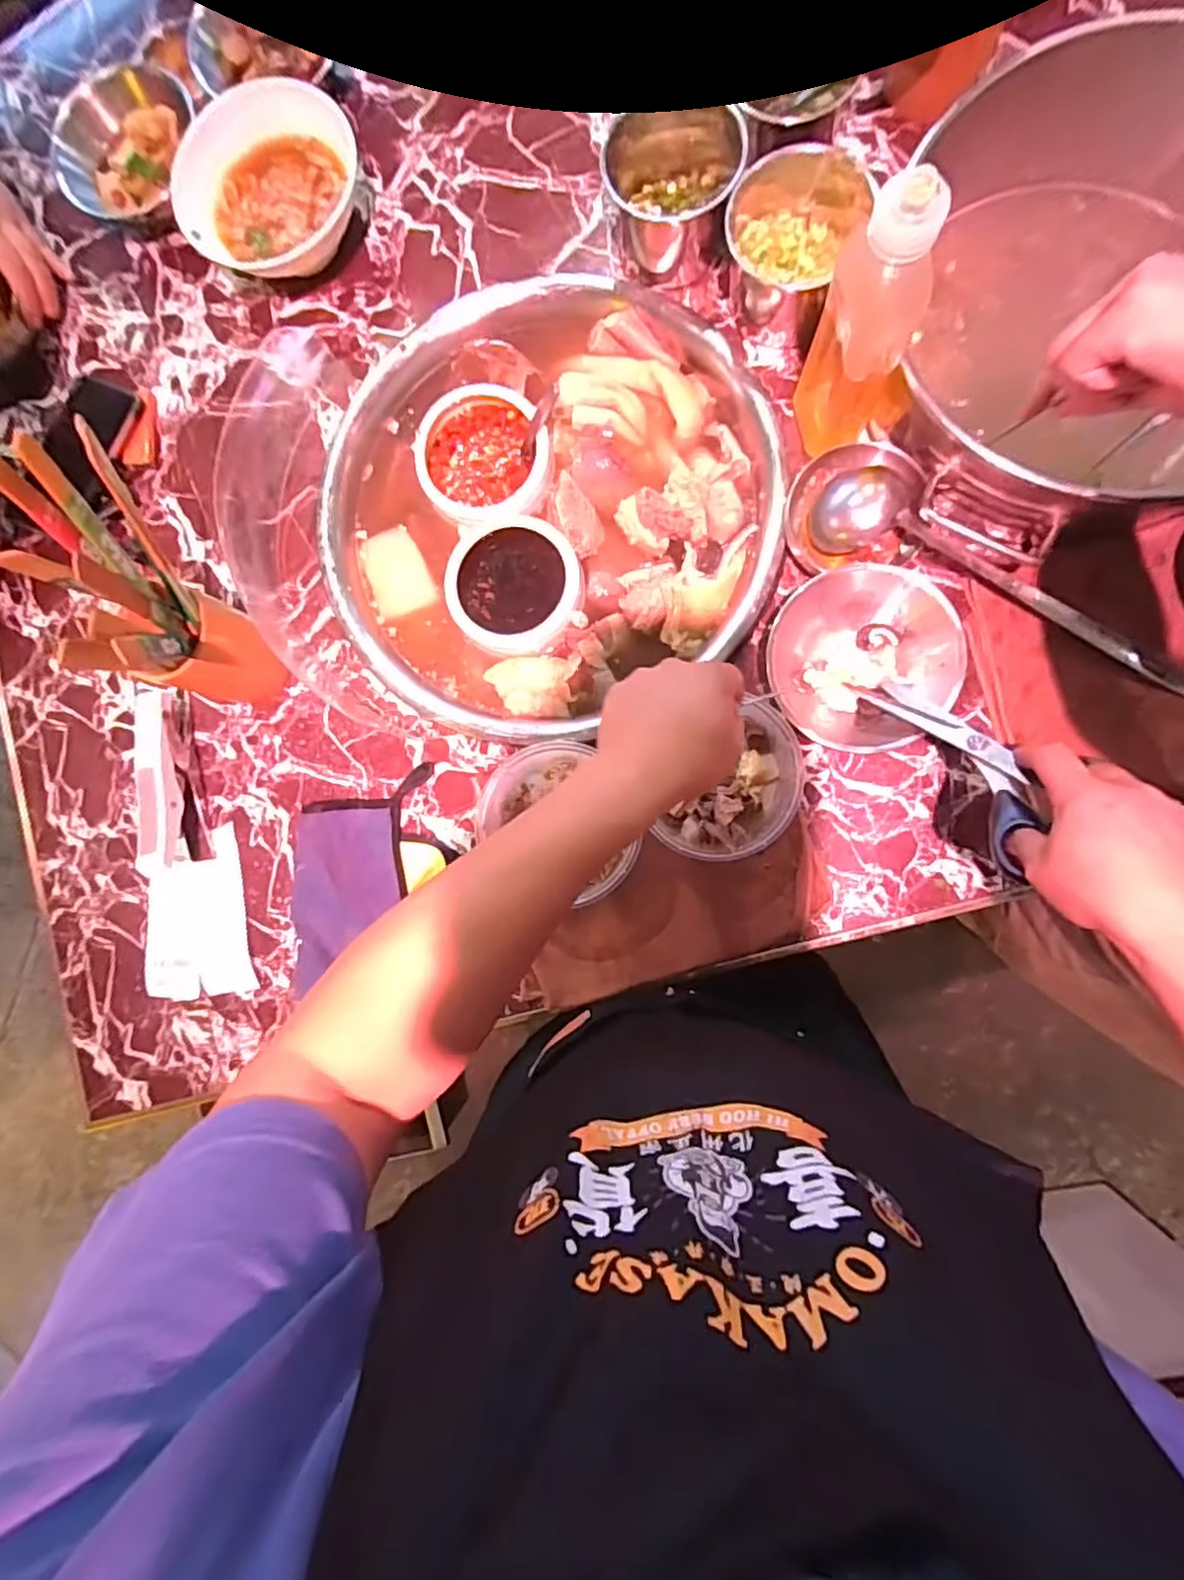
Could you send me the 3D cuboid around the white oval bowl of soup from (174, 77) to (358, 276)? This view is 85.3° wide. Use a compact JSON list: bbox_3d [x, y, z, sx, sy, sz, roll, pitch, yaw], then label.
[{"bbox_3d":[-0.305,-0.574,0.620,0.174,0.079,0.138,-2,87,7],"label":"white oval bowl of soup"}]

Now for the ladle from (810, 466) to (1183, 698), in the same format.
[{"bbox_3d":[0.345,-0.181,0.527,0.332,0.050,0.075,23,90,8],"label":"ladle"}]

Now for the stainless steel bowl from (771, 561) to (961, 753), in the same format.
[{"bbox_3d":[0.224,-0.112,0.538,0.145,0.058,0.140,0,87,7],"label":"stainless steel bowl"}]

